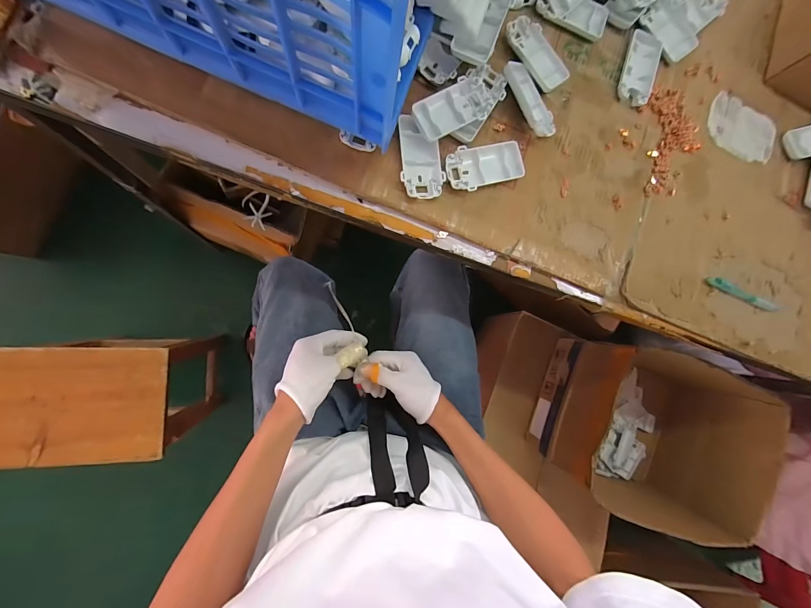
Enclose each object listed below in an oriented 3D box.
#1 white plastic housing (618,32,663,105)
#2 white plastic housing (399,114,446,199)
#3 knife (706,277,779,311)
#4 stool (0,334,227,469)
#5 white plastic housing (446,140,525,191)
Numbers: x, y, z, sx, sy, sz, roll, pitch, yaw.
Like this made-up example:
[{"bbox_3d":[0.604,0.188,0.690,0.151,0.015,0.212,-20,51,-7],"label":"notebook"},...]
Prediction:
[{"bbox_3d":[0.308,-0.309,0.456,0.044,0.014,0.093,14,86,-7],"label":"white plastic housing"},{"bbox_3d":[0.019,-0.171,0.407,0.050,0.017,0.091,-2,88,-8],"label":"white plastic housing"},{"bbox_3d":[0.471,-0.014,0.482,0.117,0.010,0.014,24,85,-6],"label":"knife"},{"bbox_3d":[-0.613,0.185,0.777,0.365,0.314,0.235,2,86,-11],"label":"stool"},{"bbox_3d":[0.097,-0.166,0.421,0.095,0.014,0.051,-10,89,-8],"label":"white plastic housing"}]

